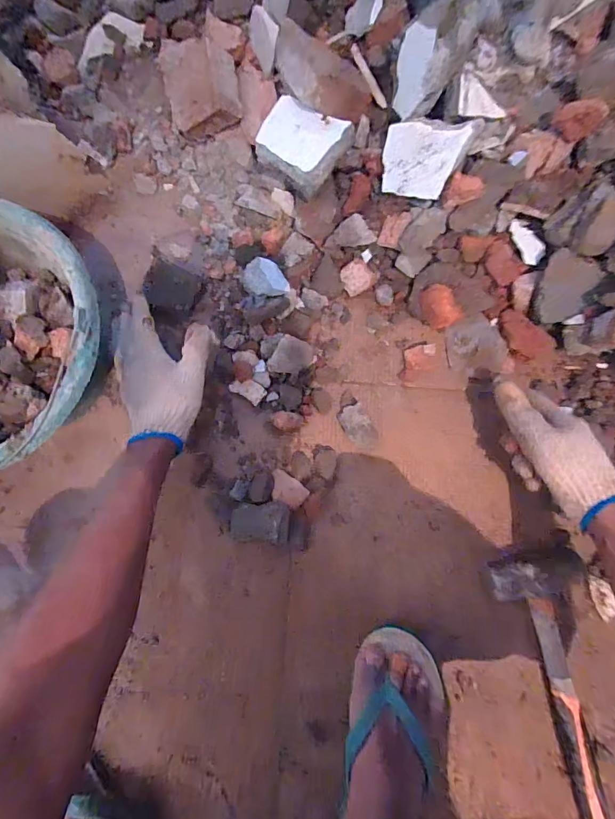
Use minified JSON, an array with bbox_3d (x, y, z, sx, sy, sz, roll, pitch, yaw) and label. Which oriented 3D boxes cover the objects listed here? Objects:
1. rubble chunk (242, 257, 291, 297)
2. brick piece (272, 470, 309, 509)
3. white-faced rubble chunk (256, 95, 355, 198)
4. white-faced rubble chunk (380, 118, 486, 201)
[{"bbox_3d":[-0.059,-0.174,0.540,0.052,0.027,0.061,-27,84,-8],"label":"rubble chunk"},{"bbox_3d":[-0.026,0.104,0.523,0.052,0.014,0.035,33,81,1],"label":"brick piece"},{"bbox_3d":[-0.008,-0.328,0.498,0.100,0.044,0.086,33,81,1],"label":"white-faced rubble chunk"},{"bbox_3d":[0.147,-0.311,0.504,0.099,0.035,0.085,22,118,18],"label":"white-faced rubble chunk"}]

